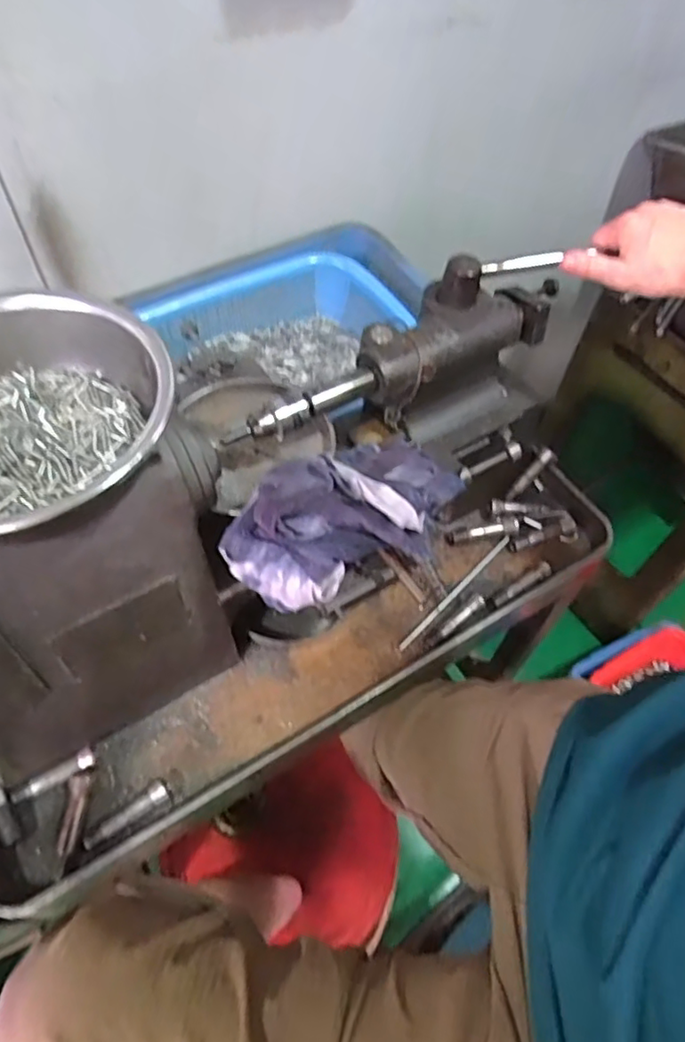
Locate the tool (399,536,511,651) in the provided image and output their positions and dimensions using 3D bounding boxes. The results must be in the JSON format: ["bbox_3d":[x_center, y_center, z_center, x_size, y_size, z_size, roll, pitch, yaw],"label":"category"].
[{"bbox_3d":[0.124,0.076,0.664,0.007,0.013,0.186,40,64,21],"label":"tool"}]

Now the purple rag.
[{"bbox_3d":[-0.003,-0.003,0.453,0.167,0.059,0.097,-21,60,-16],"label":"purple rag"}]

